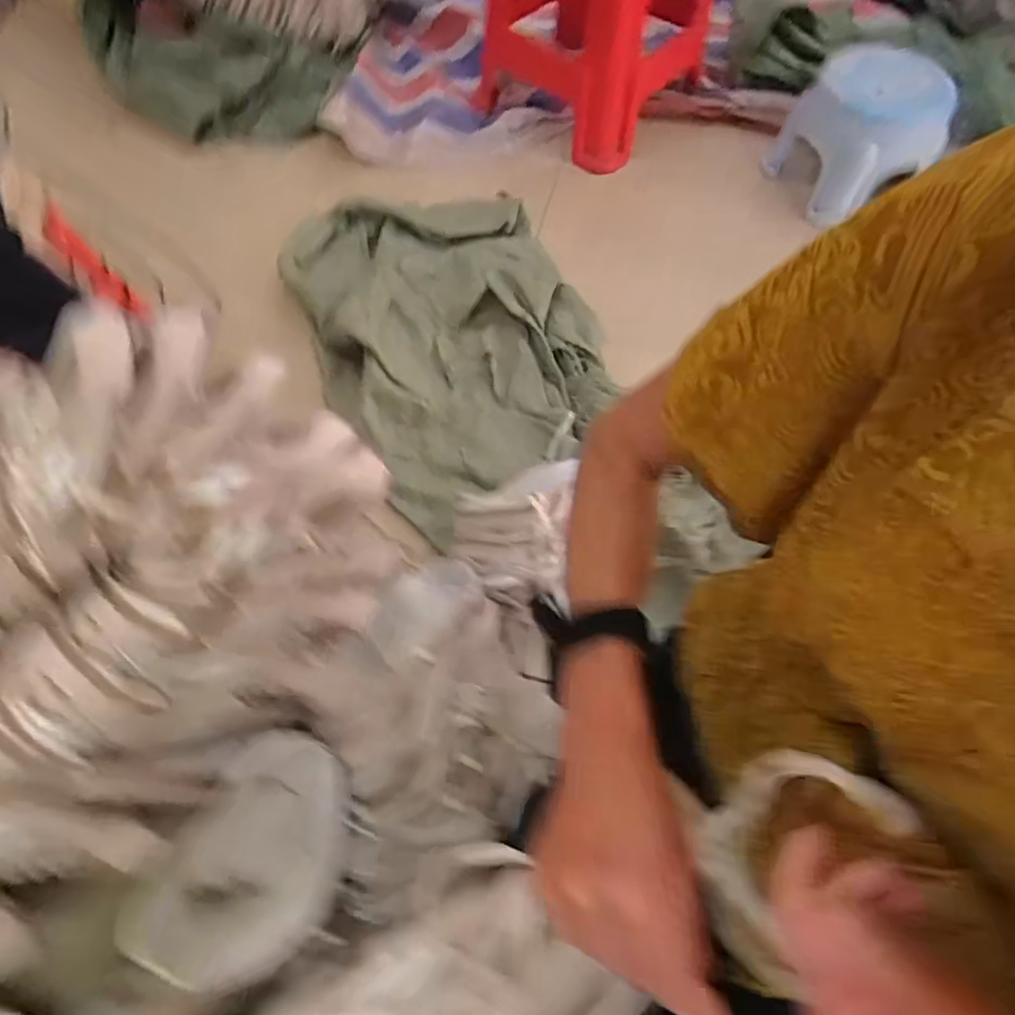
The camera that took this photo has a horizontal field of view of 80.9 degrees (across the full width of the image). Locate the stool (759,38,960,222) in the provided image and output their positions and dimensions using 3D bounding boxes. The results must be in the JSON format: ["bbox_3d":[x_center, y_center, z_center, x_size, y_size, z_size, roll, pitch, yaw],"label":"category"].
[{"bbox_3d":[0.668,-0.712,1.121,0.260,0.184,0.245,-36,69,-18],"label":"stool"}]

